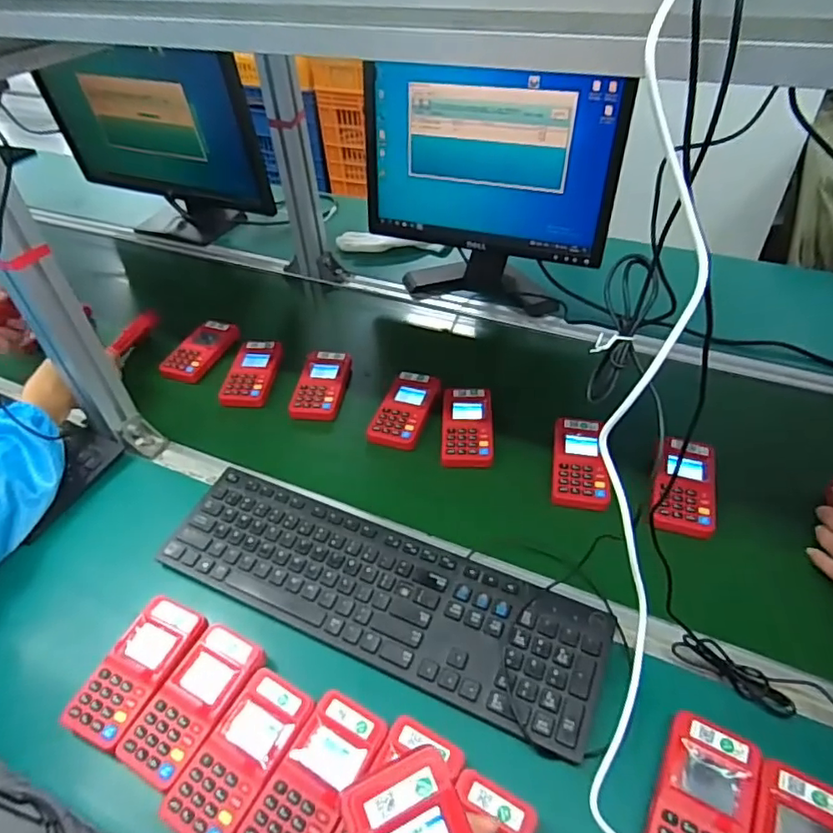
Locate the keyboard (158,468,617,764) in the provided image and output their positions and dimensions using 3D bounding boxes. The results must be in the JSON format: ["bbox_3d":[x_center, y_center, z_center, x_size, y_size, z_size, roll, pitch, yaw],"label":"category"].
[{"bbox_3d":[-0.043,0.163,0.546,0.430,0.017,0.126,16,47,21],"label":"keyboard"}]

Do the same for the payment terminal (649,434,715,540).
[{"bbox_3d":[0.295,0.075,0.629,0.064,0.019,0.130,11,45,17],"label":"payment terminal"}]

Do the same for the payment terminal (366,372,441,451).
[{"bbox_3d":[-0.016,-0.009,0.728,0.066,0.018,0.122,11,45,17],"label":"payment terminal"}]

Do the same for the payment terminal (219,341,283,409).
[{"bbox_3d":[-0.233,-0.064,0.819,0.069,0.028,0.124,-1,43,4],"label":"payment terminal"}]

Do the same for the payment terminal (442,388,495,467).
[{"bbox_3d":[0.064,0.012,0.715,0.063,0.018,0.123,0,43,5],"label":"payment terminal"}]

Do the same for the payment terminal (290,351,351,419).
[{"bbox_3d":[-0.128,-0.043,0.775,0.065,0.020,0.122,0,43,5],"label":"payment terminal"}]

